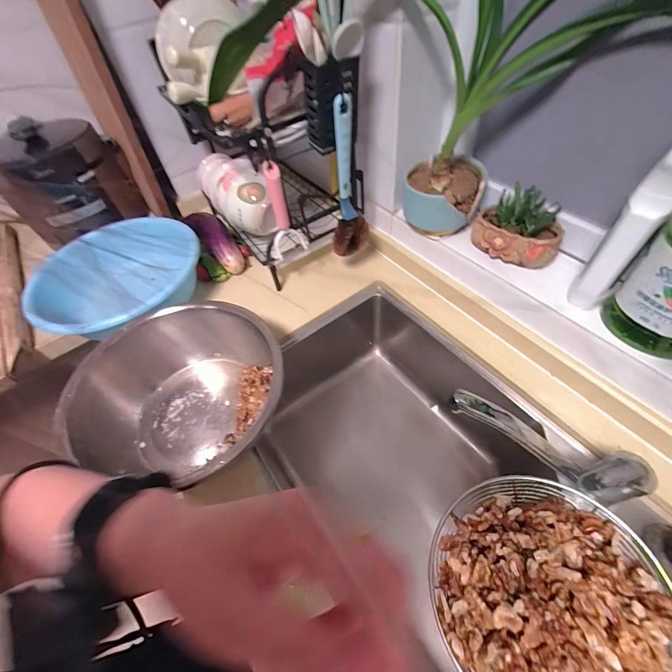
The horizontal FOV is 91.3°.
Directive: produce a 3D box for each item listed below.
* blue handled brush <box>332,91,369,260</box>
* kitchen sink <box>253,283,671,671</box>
[{"bbox_3d":[0.024,-0.279,0.606,0.074,0.263,0.078,-2,53,5],"label":"blue handled brush"},{"bbox_3d":[0.178,0.269,0.623,0.431,0.296,0.767,-30,56,-15],"label":"kitchen sink"}]

